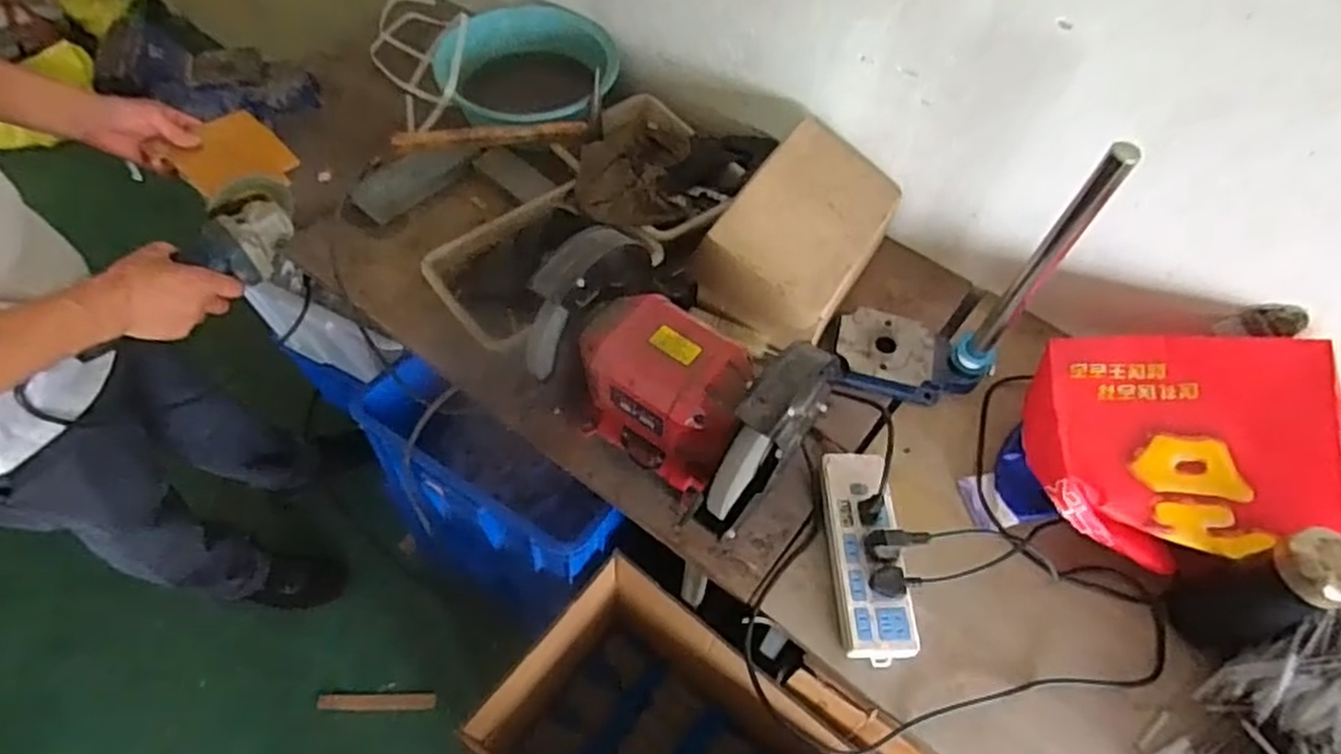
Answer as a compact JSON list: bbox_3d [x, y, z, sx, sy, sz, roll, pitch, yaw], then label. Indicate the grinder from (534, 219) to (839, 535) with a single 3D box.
[{"bbox_3d":[0.004,0.007,0.822,0.305,0.238,0.203,40,64,21],"label":"grinder"}]

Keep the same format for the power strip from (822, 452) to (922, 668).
[{"bbox_3d":[0.225,0.199,0.838,0.081,0.044,0.238,0,57,-1],"label":"power strip"}]

